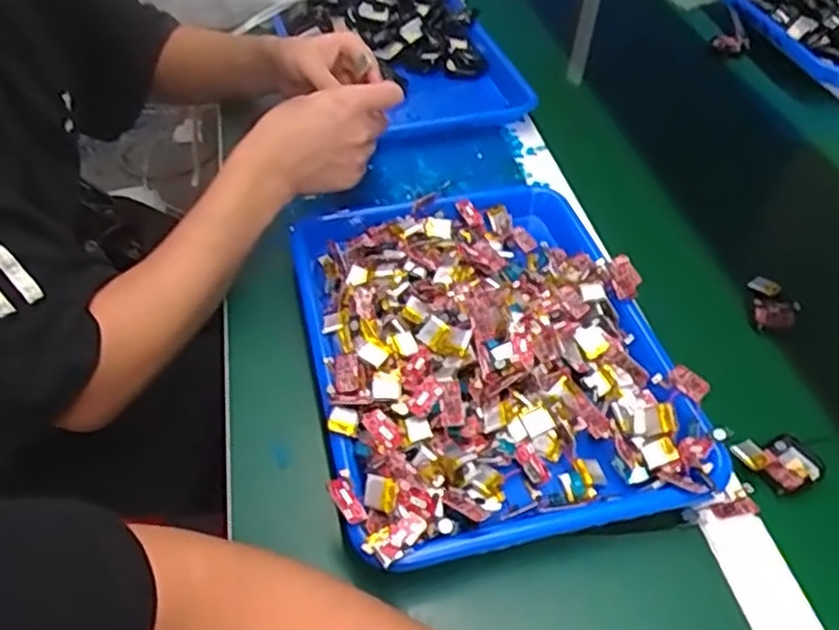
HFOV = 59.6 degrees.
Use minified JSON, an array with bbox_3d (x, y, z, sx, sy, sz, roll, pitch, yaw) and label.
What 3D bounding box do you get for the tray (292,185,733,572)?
[{"bbox_3d":[0.049,0.015,0.554,0.257,0.060,0.332,-8,46,-10],"label":"tray"}]

